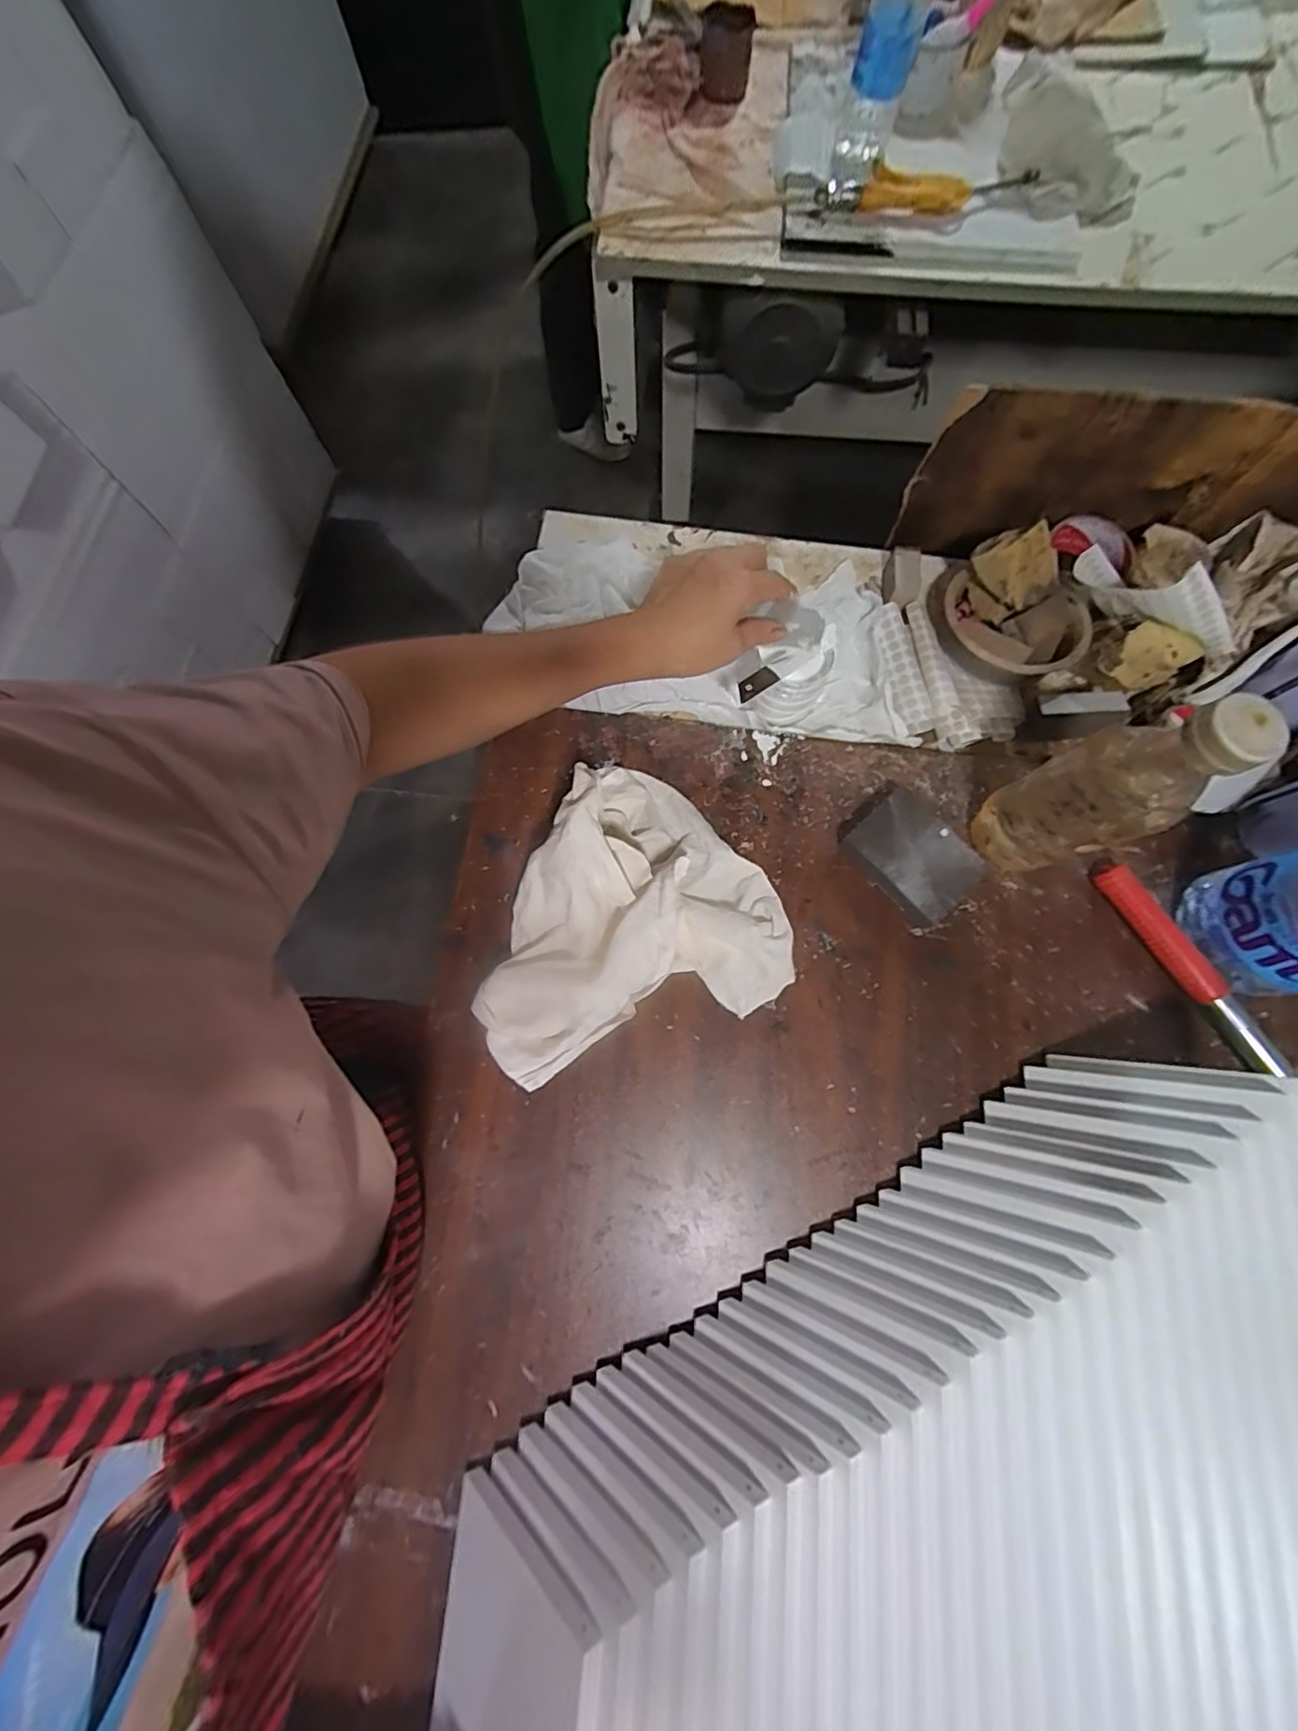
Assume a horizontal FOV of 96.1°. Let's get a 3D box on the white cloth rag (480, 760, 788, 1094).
[{"bbox_3d":[-0.029,0.032,0.452,0.249,0.081,0.221,-20,76,-5],"label":"white cloth rag"}]

